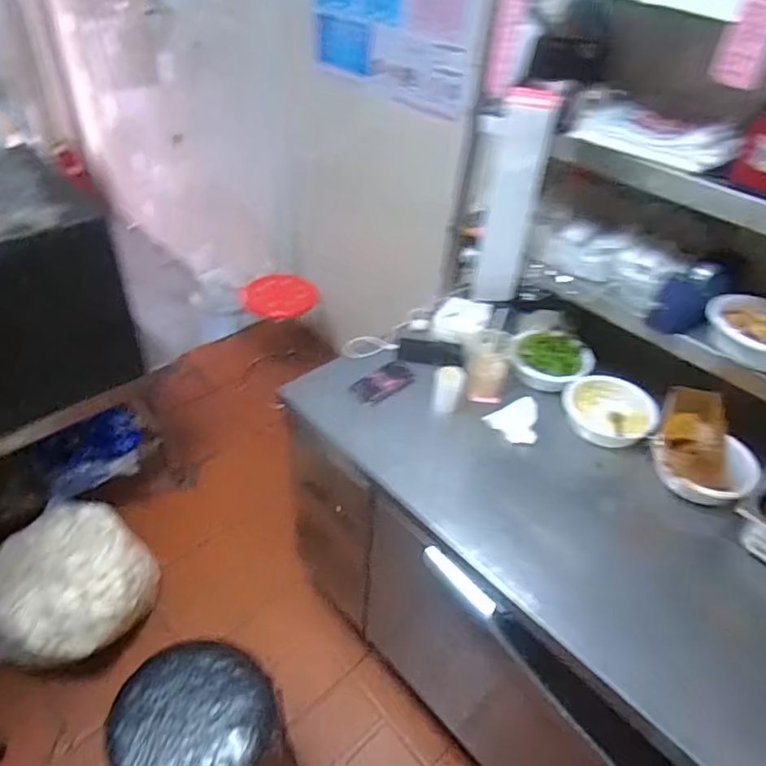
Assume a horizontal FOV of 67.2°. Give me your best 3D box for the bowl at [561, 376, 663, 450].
[{"bbox_3d":[0.451,0.058,1.151,0.171,0.077,0.141,28,46,26],"label":"bowl"}]

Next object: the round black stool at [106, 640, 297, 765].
[{"bbox_3d":[-0.334,0.776,1.153,0.286,0.514,0.273,2,40,-2],"label":"round black stool"}]

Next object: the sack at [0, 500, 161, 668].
[{"bbox_3d":[-0.812,0.529,1.528,0.330,0.233,0.395,6,40,2],"label":"sack"}]

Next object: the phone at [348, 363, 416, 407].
[{"bbox_3d":[0.000,0.001,1.191,0.071,0.012,0.135,39,56,22],"label":"phone"}]

